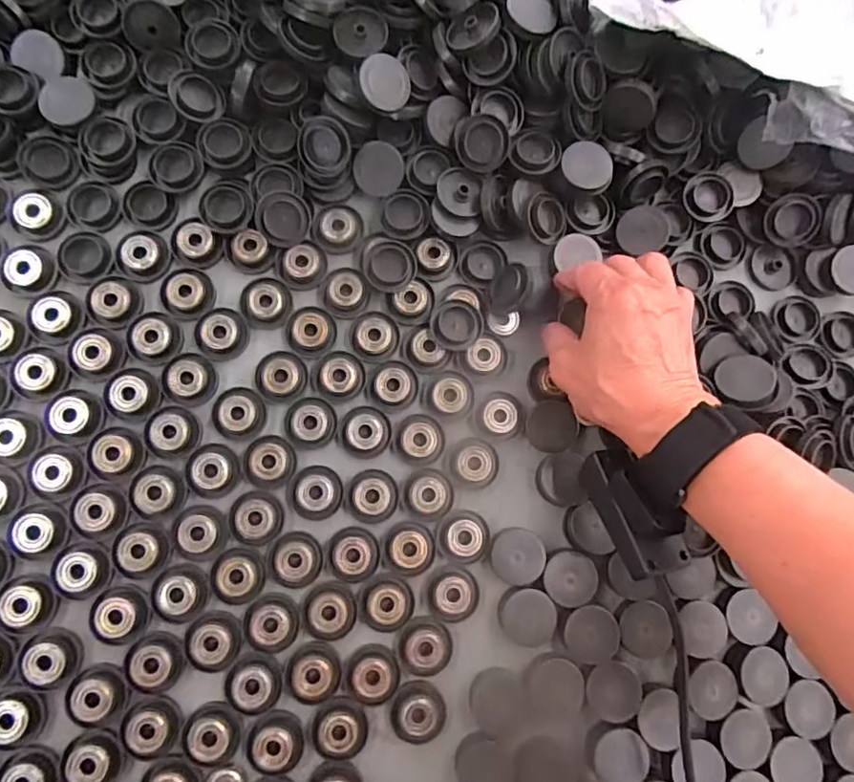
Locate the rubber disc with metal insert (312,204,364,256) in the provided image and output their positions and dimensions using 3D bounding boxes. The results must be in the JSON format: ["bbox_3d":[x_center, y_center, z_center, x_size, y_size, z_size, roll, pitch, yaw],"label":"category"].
[{"bbox_3d":[-0.058,-0.106,0.365,0.032,0.007,0.033,1,82,-5],"label":"rubber disc with metal insert"}]

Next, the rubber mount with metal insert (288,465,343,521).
[{"bbox_3d":[-0.067,0.062,0.338,0.031,0.007,0.032,1,82,-5],"label":"rubber mount with metal insert"}]

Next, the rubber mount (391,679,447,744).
[{"bbox_3d":[-0.004,0.186,0.324,0.031,0.012,0.030,11,81,-4],"label":"rubber mount"}]

